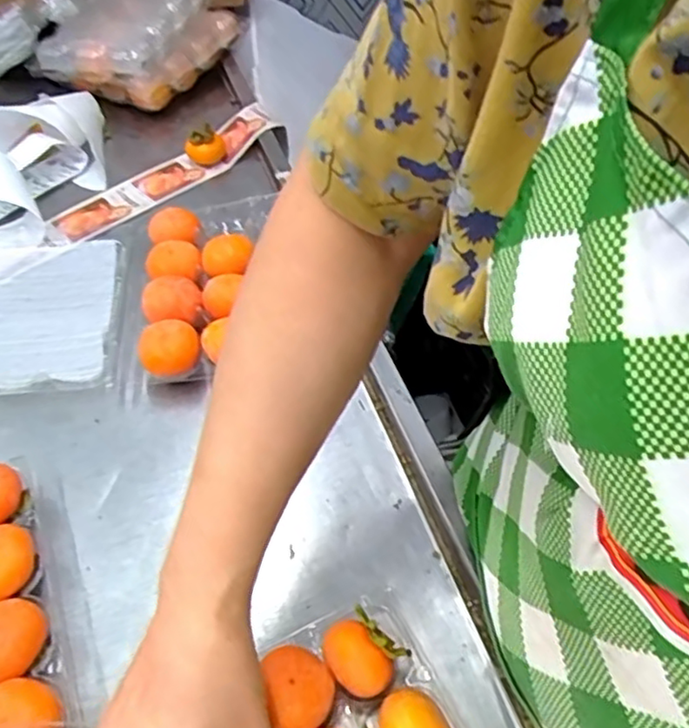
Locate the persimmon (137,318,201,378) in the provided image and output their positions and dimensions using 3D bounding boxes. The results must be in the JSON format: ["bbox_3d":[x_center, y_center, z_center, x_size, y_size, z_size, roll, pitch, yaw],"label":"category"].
[{"bbox_3d":[-0.150,-0.010,0.556,0.052,0.045,0.043,-19,52,-16],"label":"persimmon"}]

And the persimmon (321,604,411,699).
[{"bbox_3d":[0.008,0.182,0.400,0.046,0.044,0.039,35,57,26],"label":"persimmon"}]

